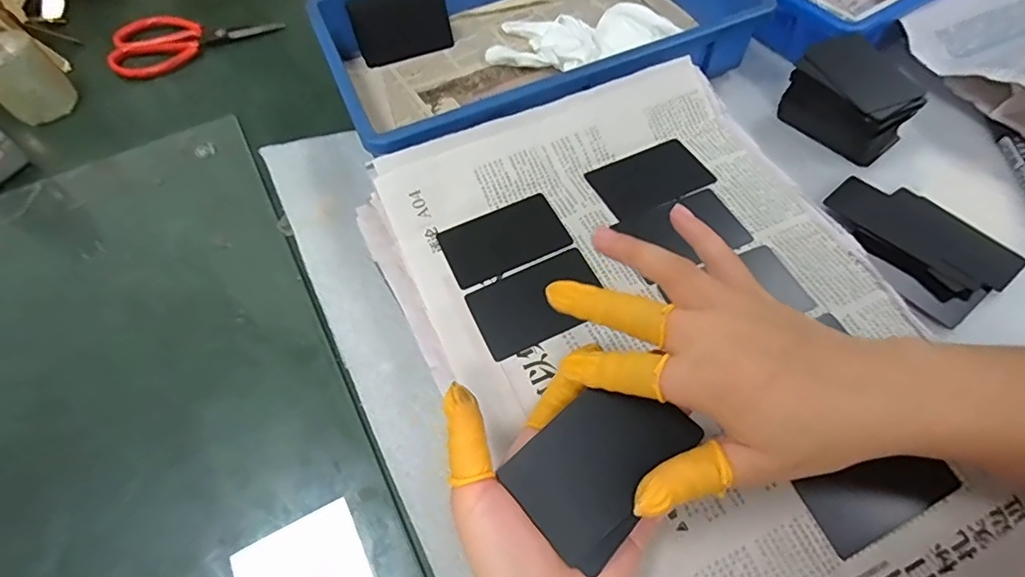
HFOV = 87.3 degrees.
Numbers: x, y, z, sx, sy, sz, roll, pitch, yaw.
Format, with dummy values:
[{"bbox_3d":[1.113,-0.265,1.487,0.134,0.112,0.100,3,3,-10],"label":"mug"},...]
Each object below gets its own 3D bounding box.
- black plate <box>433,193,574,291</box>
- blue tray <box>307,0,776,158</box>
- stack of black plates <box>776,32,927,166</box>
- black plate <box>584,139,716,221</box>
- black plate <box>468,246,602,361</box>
[{"bbox_3d":[-0.006,-0.035,0.381,0.084,0.005,0.053,-22,60,-12],"label":"black plate"},{"bbox_3d":[0.018,-0.240,0.516,0.380,0.074,0.253,-28,62,-14],"label":"blue tray"},{"bbox_3d":[0.288,-0.159,0.453,0.070,0.061,0.089,-24,61,-12],"label":"stack of black plates"},{"bbox_3d":[0.104,-0.084,0.410,0.085,0.004,0.054,-23,59,-14],"label":"black plate"},{"bbox_3d":[0.017,0.009,0.354,0.084,0.004,0.053,-24,61,-8],"label":"black plate"}]

